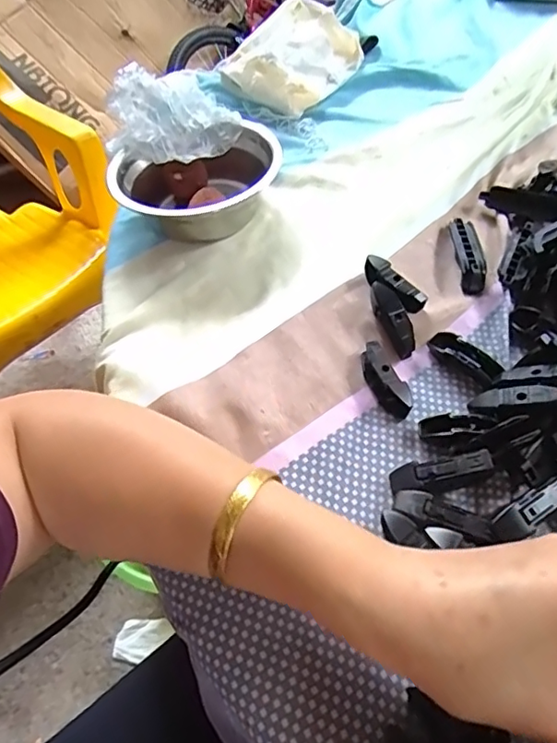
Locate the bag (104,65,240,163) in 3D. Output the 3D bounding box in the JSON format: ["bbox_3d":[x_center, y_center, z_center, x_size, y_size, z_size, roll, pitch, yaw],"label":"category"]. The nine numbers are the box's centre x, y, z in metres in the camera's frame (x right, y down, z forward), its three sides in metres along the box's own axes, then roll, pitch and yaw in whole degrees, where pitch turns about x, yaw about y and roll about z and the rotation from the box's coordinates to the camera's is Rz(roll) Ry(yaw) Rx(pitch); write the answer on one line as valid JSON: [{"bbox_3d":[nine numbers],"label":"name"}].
[{"bbox_3d":[-0.088,-0.208,0.435,0.101,0.054,0.065,-30,56,-16],"label":"bag"}]

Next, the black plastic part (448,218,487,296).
[{"bbox_3d":[0.137,-0.086,0.385,0.019,0.015,0.074,-1,53,5],"label":"black plastic part"}]

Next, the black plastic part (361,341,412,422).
[{"bbox_3d":[0.065,0.005,0.328,0.017,0.016,0.051,-20,66,-11],"label":"black plastic part"}]

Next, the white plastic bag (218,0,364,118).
[{"bbox_3d":[0.021,-0.322,0.553,0.099,0.050,0.151,26,59,23],"label":"white plastic bag"}]

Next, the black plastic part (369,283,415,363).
[{"bbox_3d":[0.075,-0.035,0.350,0.017,0.011,0.053,-15,68,-8],"label":"black plastic part"}]

